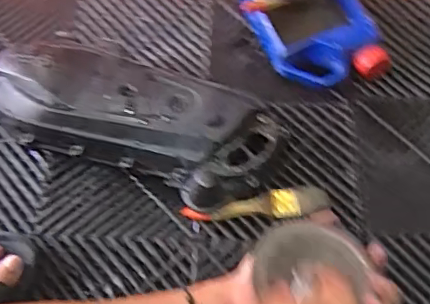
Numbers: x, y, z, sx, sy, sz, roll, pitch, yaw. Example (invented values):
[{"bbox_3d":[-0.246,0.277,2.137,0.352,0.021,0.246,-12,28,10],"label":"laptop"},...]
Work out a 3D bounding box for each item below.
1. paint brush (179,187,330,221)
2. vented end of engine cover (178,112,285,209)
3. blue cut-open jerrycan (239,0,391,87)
[{"bbox_3d":[0.054,0.070,0.704,0.183,0.019,0.034,-9,61,-4],"label":"paint brush"},{"bbox_3d":[0.030,0.020,0.704,0.156,0.071,0.060,-43,67,-5],"label":"vented end of engine cover"},{"bbox_3d":[0.133,-0.177,0.800,0.165,0.082,0.184,-12,61,-5],"label":"blue cut-open jerrycan"}]

